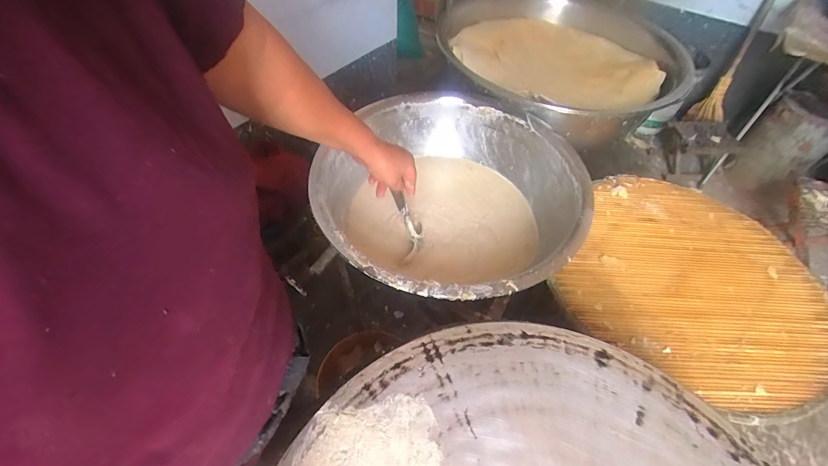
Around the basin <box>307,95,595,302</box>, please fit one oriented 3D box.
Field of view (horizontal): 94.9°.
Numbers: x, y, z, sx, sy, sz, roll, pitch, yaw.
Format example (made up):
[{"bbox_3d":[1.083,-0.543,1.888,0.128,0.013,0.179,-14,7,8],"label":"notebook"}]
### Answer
[{"bbox_3d":[0.074,-0.066,0.821,0.510,0.173,0.533,2,51,-2],"label":"basin"}]

